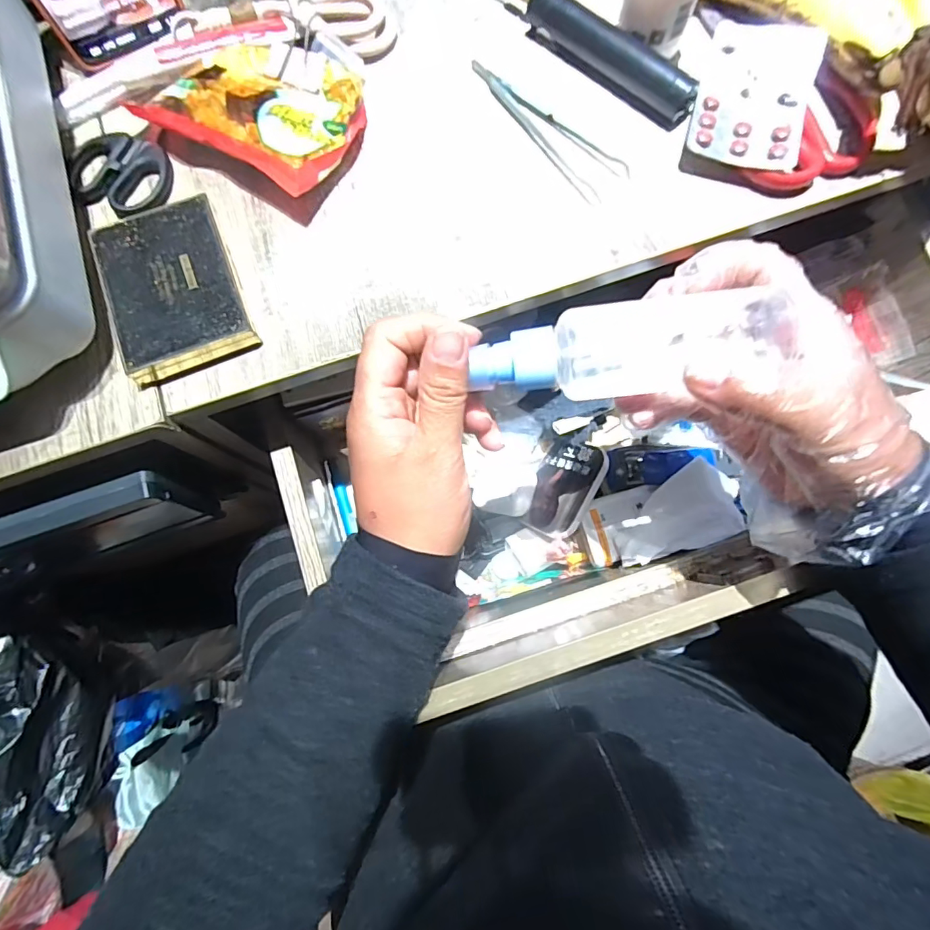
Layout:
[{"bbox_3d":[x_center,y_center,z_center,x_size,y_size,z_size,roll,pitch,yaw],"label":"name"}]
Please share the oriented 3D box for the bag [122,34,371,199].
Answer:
[{"bbox_3d":[-0.120,-0.228,0.314,0.113,0.025,0.103,30,80,8],"label":"bag"}]

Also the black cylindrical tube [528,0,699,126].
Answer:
[{"bbox_3d":[0.094,-0.267,0.320,0.126,0.018,0.021,42,82,10],"label":"black cylindrical tube"}]

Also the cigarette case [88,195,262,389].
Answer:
[{"bbox_3d":[-0.171,-0.105,0.293,0.071,0.020,0.099,-20,78,-3],"label":"cigarette case"}]

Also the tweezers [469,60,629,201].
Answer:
[{"bbox_3d":[0.052,-0.224,0.321,0.032,0.004,0.126,-37,79,-6],"label":"tweezers"}]

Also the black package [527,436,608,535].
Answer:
[{"bbox_3d":[0.080,0.018,0.408,0.055,0.009,0.080,16,75,47],"label":"black package"}]

